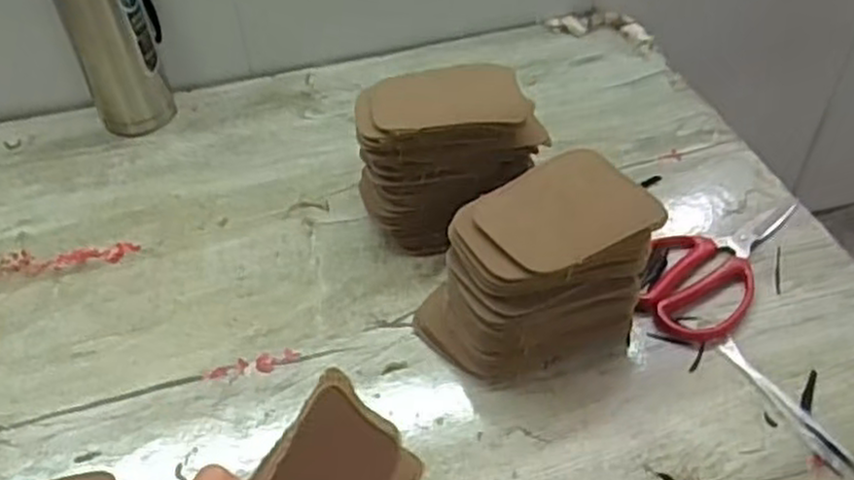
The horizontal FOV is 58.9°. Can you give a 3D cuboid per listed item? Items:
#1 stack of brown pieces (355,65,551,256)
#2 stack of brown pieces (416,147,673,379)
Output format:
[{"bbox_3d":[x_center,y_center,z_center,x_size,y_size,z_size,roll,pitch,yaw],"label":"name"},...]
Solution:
[{"bbox_3d":[0.016,-0.069,0.632,0.139,0.114,0.099,-14,45,-11],"label":"stack of brown pieces"},{"bbox_3d":[0.082,0.023,0.539,0.156,0.101,0.099,-24,48,-20],"label":"stack of brown pieces"}]

